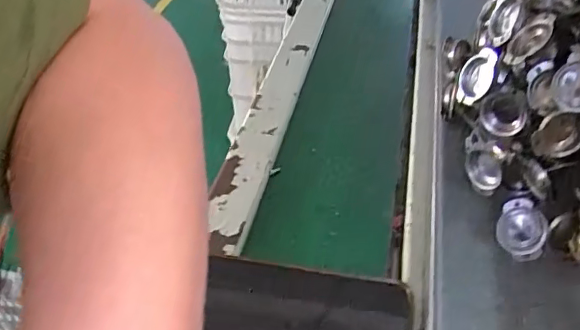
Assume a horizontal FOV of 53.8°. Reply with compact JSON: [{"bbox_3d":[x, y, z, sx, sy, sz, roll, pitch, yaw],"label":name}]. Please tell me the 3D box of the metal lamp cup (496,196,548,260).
[{"bbox_3d":[0.141,0.039,0.350,0.029,0.035,0.011,17,5,7],"label":"metal lamp cup"}]

